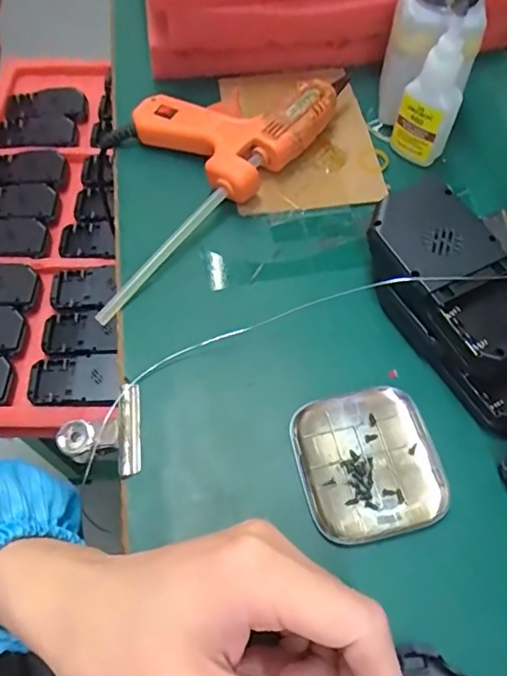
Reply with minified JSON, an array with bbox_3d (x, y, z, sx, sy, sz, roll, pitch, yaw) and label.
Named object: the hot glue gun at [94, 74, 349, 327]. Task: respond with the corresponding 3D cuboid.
[{"bbox_3d":[-0.046,-0.129,0.362,0.113,0.035,0.236,40,69,20],"label":"hot glue gun"}]

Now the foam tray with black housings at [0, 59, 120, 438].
[{"bbox_3d":[-0.303,-0.177,0.715,0.233,0.064,0.650,-8,61,-3],"label":"foam tray with black housings"}]

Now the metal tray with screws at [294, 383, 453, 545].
[{"bbox_3d":[0.059,0.063,0.274,0.070,0.010,0.074,-14,62,-7],"label":"metal tray with screws"}]

